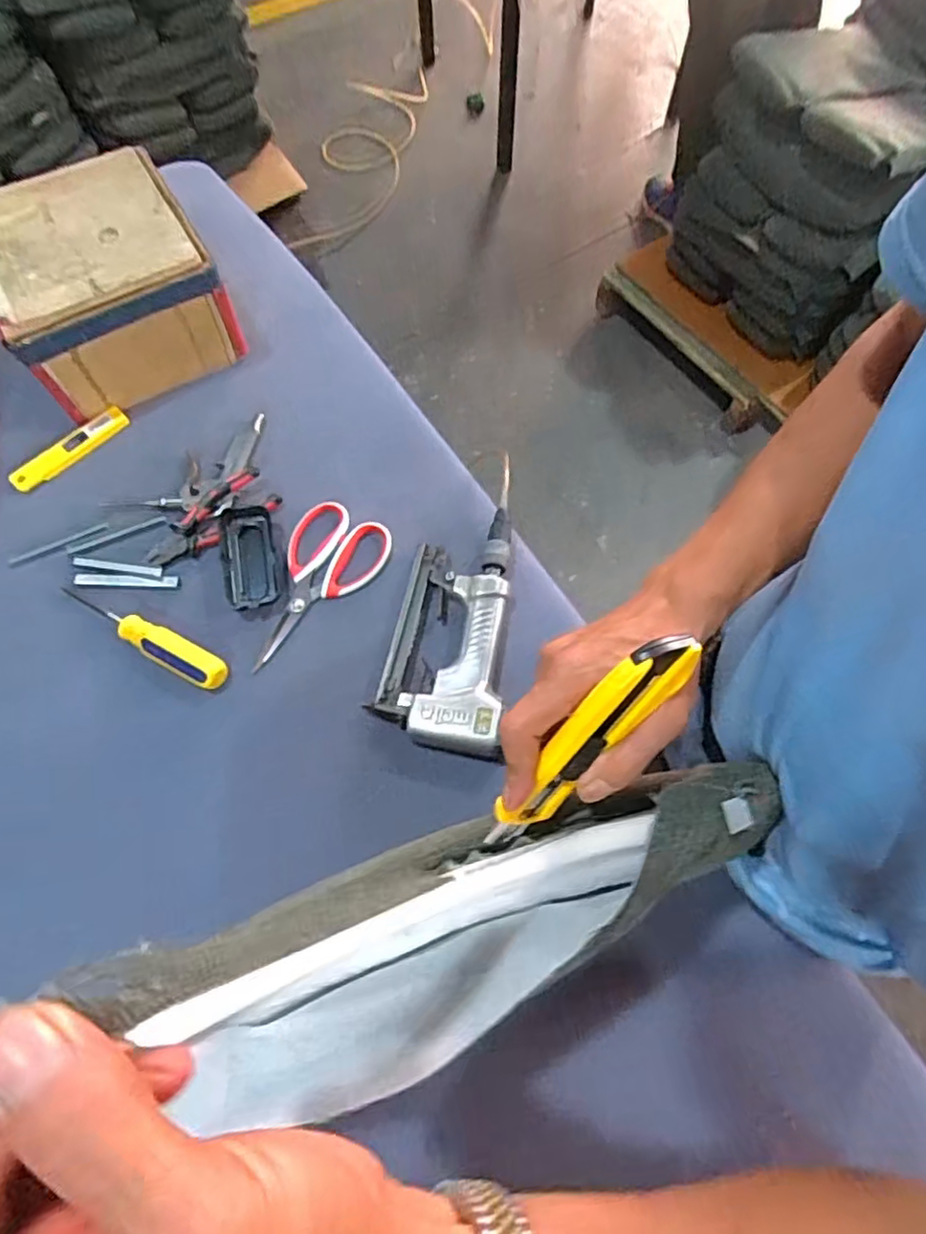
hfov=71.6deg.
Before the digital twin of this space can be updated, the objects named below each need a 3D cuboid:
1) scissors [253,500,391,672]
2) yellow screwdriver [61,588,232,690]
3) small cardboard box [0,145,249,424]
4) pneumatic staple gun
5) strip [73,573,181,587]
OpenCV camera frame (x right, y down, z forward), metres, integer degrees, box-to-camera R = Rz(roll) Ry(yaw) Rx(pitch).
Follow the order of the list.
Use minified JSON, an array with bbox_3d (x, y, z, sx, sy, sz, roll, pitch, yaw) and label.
[{"bbox_3d":[-0.154,-0.034,0.650,0.095,0.018,0.182,30,71,12],"label":"scissors"},{"bbox_3d":[-0.309,0.017,0.621,0.193,0.027,0.032,26,70,11],"label":"yellow screwdriver"},{"bbox_3d":[-0.395,-0.368,0.714,0.210,0.129,0.208,-30,71,-11],"label":"small cardboard box"},{"bbox_3d":[-0.014,-0.005,0.627,0.117,0.040,0.271,4,68,2],"label":"pneumatic staple gun"},{"bbox_3d":[-0.339,-0.037,0.647,0.103,0.005,0.013,1,68,1],"label":"strip"}]

